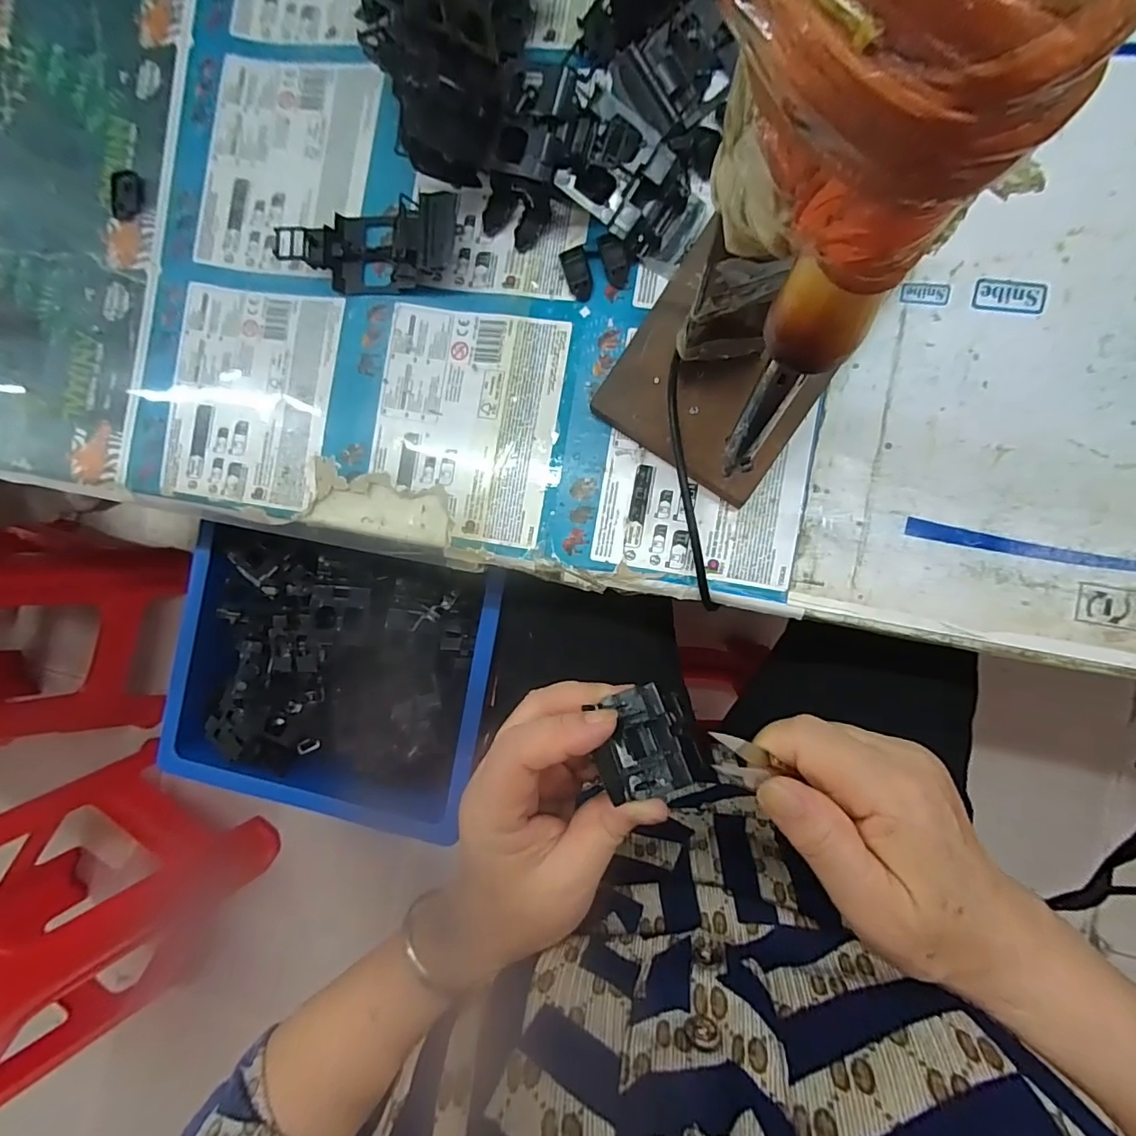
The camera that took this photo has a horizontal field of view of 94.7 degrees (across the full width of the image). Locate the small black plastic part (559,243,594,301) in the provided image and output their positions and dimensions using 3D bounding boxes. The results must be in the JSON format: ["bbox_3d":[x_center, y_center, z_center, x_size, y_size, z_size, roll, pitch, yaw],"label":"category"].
[{"bbox_3d":[0.006,-0.167,0.298,0.014,0.013,0.025,-21,85,8],"label":"small black plastic part"}]

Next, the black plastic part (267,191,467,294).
[{"bbox_3d":[-0.117,-0.192,0.310,0.109,0.028,0.048,3,88,9],"label":"black plastic part"}]

